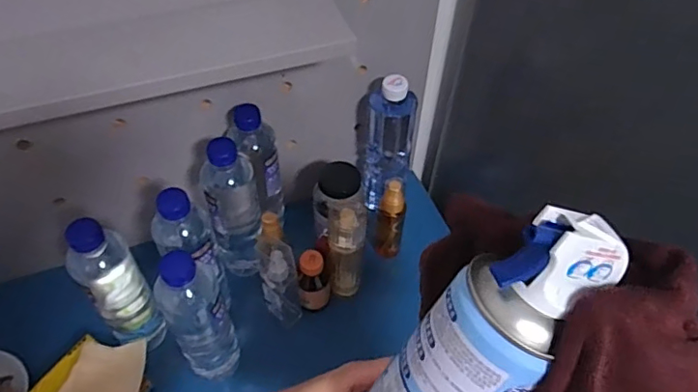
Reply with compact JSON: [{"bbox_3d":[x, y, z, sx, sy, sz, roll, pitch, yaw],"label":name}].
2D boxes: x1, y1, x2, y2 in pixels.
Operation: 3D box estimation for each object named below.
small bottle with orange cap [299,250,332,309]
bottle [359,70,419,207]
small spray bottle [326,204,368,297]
[{"bbox_3d":[-0.045,0.109,0.693,0.039,0.096,0.033,-5,51,-6],"label":"small bottle with orange cap"},{"bbox_3d":[0.052,-0.074,0.744,0.072,0.201,0.069,4,51,2],"label":"bottle"},{"bbox_3d":[-0.004,0.070,0.671,0.044,0.153,0.034,6,51,4],"label":"small spray bottle"}]

